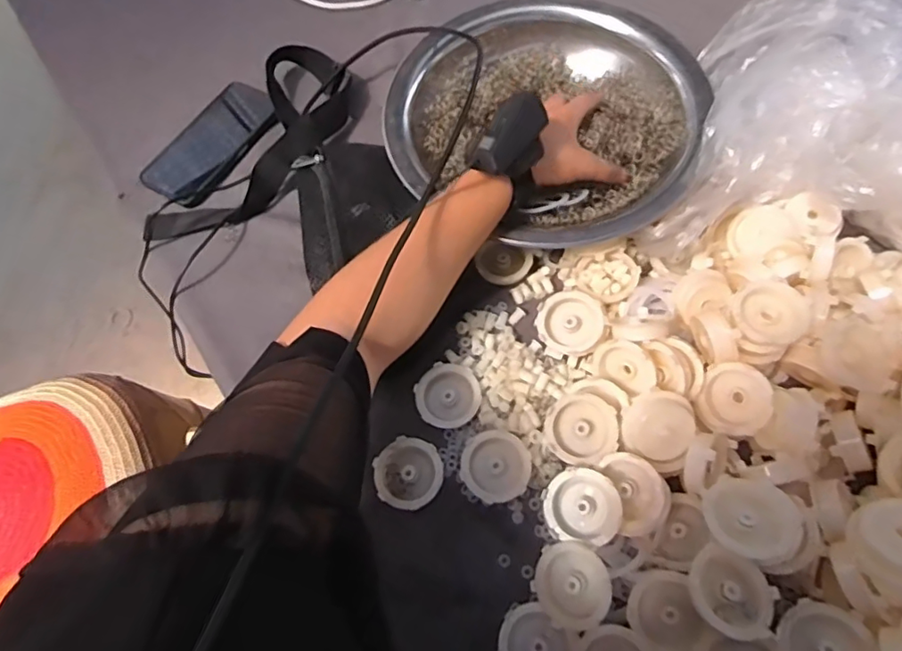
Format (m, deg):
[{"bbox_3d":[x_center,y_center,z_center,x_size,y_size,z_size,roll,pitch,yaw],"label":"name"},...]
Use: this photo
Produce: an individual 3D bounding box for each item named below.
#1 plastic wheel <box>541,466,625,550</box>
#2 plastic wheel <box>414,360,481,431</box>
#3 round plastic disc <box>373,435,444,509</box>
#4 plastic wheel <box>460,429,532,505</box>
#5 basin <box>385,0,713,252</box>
[{"bbox_3d":[0.095,0.130,0.395,0.052,0.015,0.052,-3,79,16],"label":"plastic wheel"},{"bbox_3d":[-0.002,0.060,0.461,0.053,0.010,0.054,-1,65,3],"label":"plastic wheel"},{"bbox_3d":[-0.034,0.119,0.437,0.054,0.020,0.052,-1,65,3],"label":"round plastic disc"},{"bbox_3d":[0.036,0.111,0.428,0.053,0.010,0.051,38,73,18],"label":"plastic wheel"},{"bbox_3d":[0.088,-0.206,0.526,0.287,0.058,0.290,-1,65,3],"label":"basin"}]

